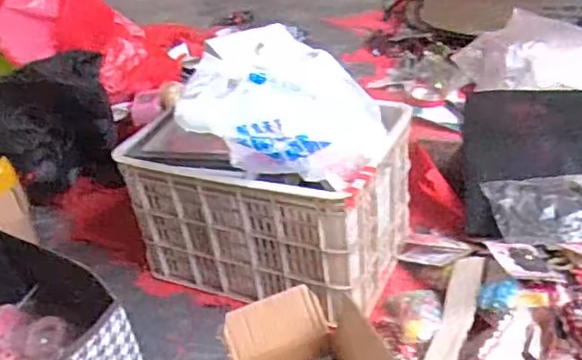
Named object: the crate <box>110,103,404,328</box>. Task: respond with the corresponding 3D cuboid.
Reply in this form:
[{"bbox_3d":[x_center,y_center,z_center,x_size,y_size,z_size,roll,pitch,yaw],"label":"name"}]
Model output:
[{"bbox_3d":[-0.042,0.041,1.240,0.492,0.297,0.313,8,35,23],"label":"crate"}]

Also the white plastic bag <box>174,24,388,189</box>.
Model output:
[{"bbox_3d":[0.002,-0.133,1.102,0.314,0.173,0.383,-1,32,10],"label":"white plastic bag"}]

